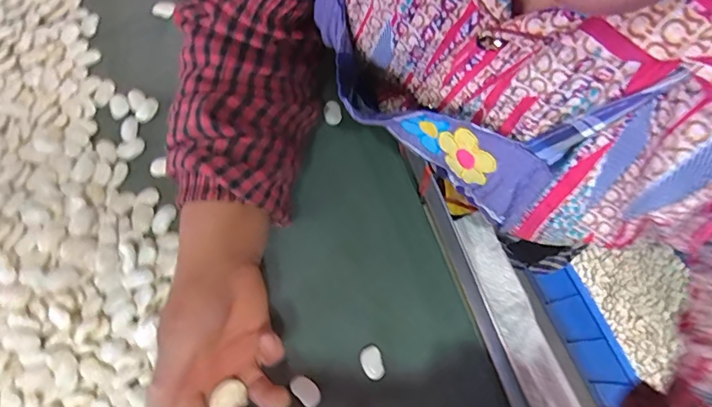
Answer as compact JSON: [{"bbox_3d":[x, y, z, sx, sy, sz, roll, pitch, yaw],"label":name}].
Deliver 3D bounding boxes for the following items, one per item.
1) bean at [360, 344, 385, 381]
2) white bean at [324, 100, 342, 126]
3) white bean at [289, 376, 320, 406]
[{"bbox_3d":[0.013,0.123,0.374,0.016,0.006,0.025,-15,71,-5],"label":"bean"},{"bbox_3d":[-0.021,-0.083,0.443,0.015,0.006,0.024,-7,71,-3],"label":"white bean"},{"bbox_3d":[-0.038,0.142,0.366,0.016,0.005,0.026,-42,76,-13],"label":"white bean"}]

